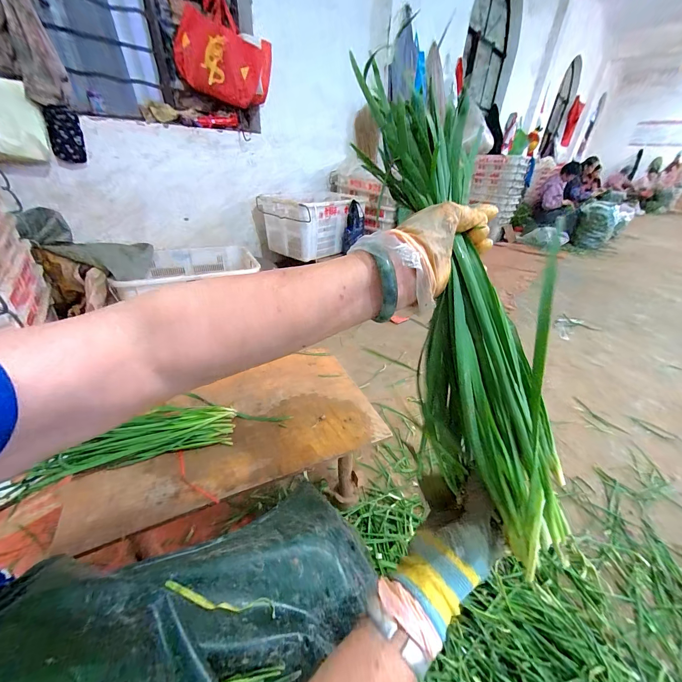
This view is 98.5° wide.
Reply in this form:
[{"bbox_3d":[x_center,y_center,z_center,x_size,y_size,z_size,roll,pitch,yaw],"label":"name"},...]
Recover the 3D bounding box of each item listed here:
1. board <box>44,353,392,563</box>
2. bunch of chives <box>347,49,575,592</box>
[{"bbox_3d":[-0.236,0.182,0.691,0.599,0.021,0.363,-11,35,-24],"label":"board"},{"bbox_3d":[0.099,-0.033,0.277,0.064,0.433,0.090,-12,-4,-25],"label":"bunch of chives"}]

